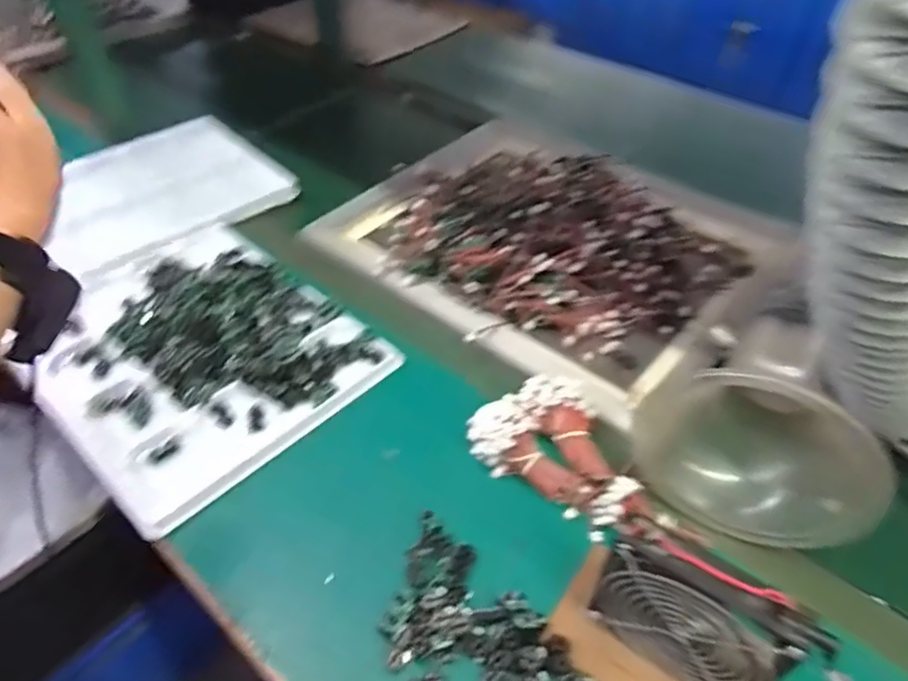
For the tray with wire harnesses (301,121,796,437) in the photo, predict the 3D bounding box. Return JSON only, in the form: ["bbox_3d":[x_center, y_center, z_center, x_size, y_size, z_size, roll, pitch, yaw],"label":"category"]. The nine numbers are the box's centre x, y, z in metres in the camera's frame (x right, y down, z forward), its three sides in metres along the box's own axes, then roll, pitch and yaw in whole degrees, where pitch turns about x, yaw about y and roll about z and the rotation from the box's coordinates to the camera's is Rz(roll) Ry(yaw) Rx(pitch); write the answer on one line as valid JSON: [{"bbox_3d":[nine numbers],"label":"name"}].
[{"bbox_3d":[0.105,-0.144,0.783,0.491,0.061,0.395,33,55,30],"label":"tray with wire harnesses"}]

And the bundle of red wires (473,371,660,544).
[{"bbox_3d":[0.106,0.094,0.558,0.157,0.055,0.107,26,51,24],"label":"bundle of red wires"}]

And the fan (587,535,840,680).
[{"bbox_3d":[0.157,0.183,0.407,0.121,0.117,0.028,26,52,25],"label":"fan"}]

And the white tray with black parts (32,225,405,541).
[{"bbox_3d":[-0.283,-0.003,0.670,0.357,0.033,0.293,34,55,30],"label":"white tray with black parts"}]

